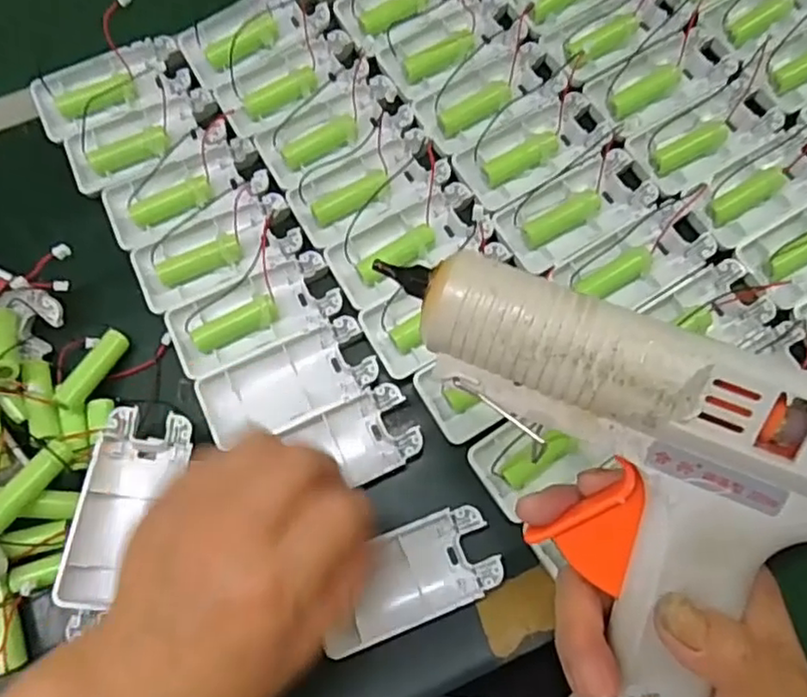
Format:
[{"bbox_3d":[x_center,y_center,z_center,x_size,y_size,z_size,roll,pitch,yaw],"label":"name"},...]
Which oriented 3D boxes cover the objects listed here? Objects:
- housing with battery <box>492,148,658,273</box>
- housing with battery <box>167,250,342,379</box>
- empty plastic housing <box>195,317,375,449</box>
[{"bbox_3d":[0.100,-0.081,0.376,0.090,0.014,0.046,-28,74,-6],"label":"housing with battery"},{"bbox_3d":[-0.083,-0.017,0.364,0.092,0.014,0.045,-26,74,-5],"label":"housing with battery"},{"bbox_3d":[-0.063,0.021,0.352,0.095,0.016,0.046,-26,74,-5],"label":"empty plastic housing"}]

